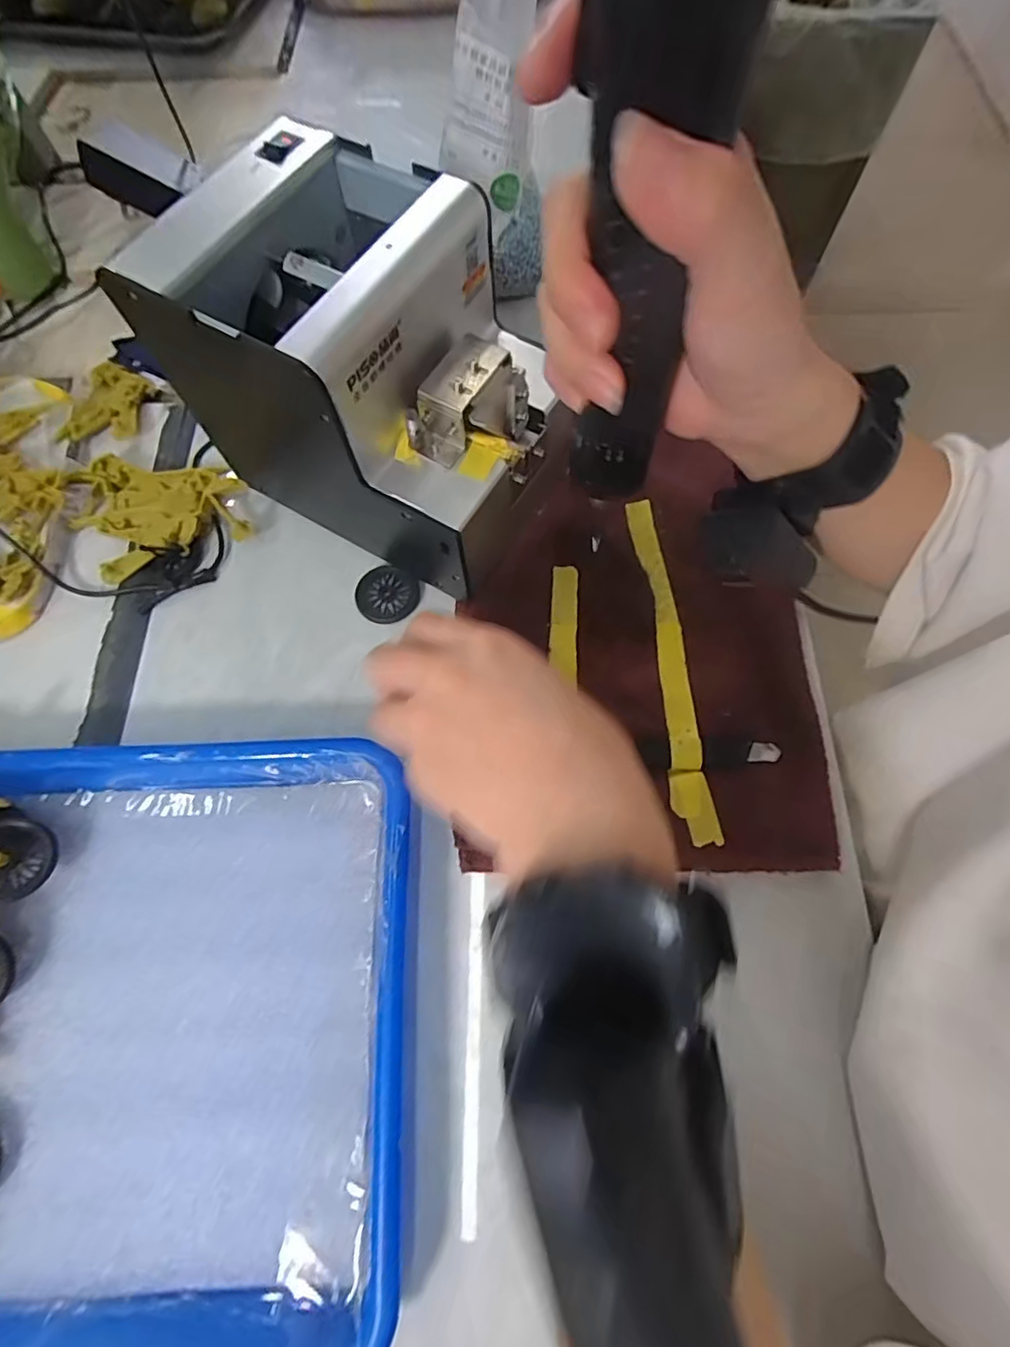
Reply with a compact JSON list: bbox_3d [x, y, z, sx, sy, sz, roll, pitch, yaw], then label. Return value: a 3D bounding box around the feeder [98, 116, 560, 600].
[{"bbox_3d":[-0.075,-0.157,0.302,0.199,0.142,0.137,27,72,10],"label":"feeder"}]

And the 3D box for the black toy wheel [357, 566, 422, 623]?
[{"bbox_3d":[-0.072,-0.048,0.340,0.039,0.005,0.035,14,70,5],"label":"black toy wheel"}]

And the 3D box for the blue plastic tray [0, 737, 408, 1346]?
[{"bbox_3d":[-0.208,0.159,0.255,0.321,0.032,0.243,-2,71,0],"label":"blue plastic tray"}]

